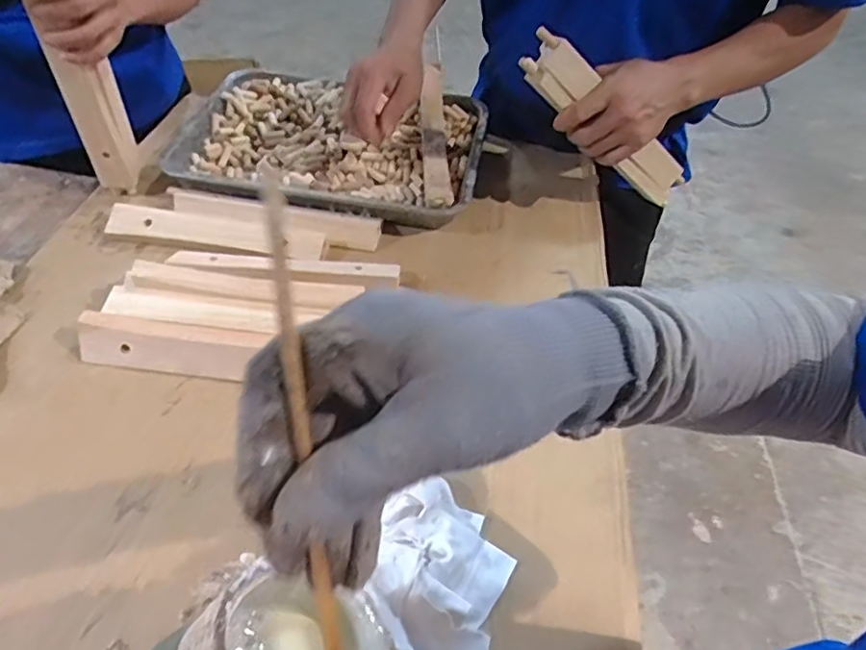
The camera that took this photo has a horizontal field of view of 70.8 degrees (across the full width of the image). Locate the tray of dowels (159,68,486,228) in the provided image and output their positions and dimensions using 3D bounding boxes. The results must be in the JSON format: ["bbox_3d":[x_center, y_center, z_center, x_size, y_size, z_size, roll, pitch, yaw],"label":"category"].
[{"bbox_3d":[-0.133,-0.250,0.844,0.398,0.050,0.288,10,48,4],"label":"tray of dowels"}]

